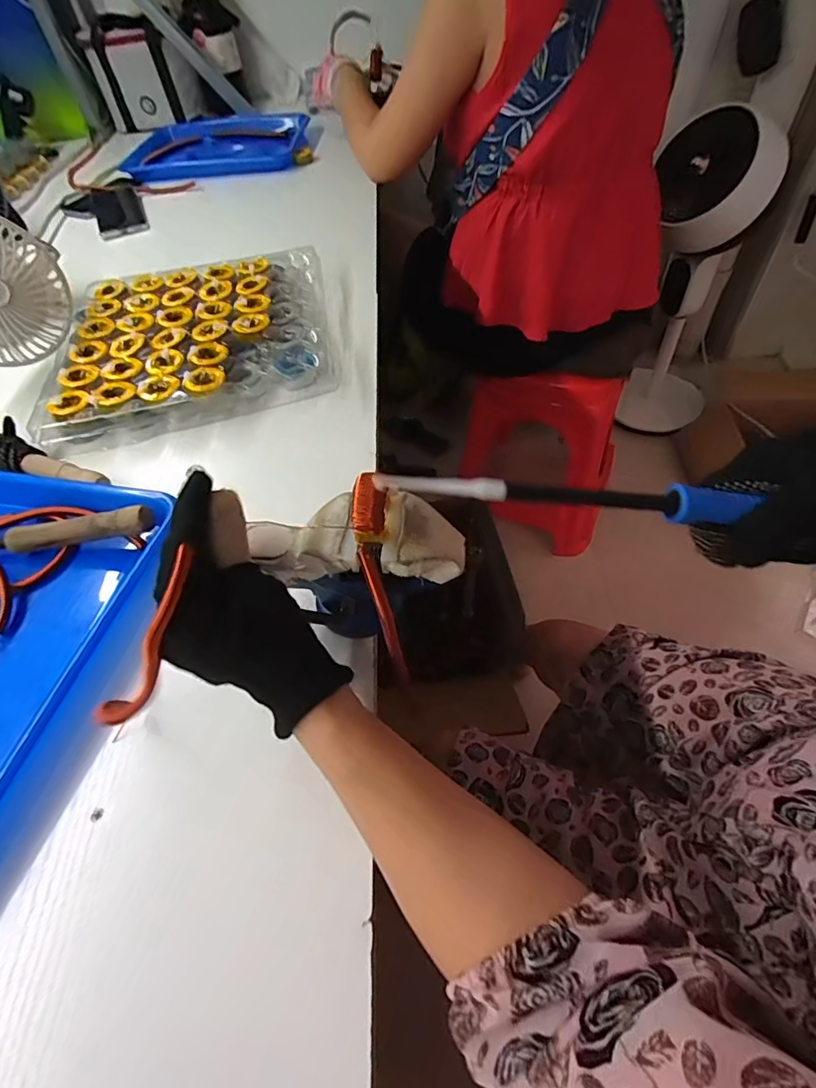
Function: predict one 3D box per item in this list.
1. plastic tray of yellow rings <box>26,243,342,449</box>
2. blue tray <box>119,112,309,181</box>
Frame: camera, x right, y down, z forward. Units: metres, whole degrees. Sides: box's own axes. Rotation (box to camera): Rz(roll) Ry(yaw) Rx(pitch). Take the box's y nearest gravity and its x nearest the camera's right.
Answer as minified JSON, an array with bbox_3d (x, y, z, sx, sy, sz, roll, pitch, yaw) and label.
[{"bbox_3d":[-0.246,-0.243,0.586,0.306,0.030,0.285,-12,53,-5],"label":"plastic tray of yellow rings"},{"bbox_3d":[-0.366,-0.765,0.996,0.352,0.042,0.274,-3,53,2],"label":"blue tray"}]

